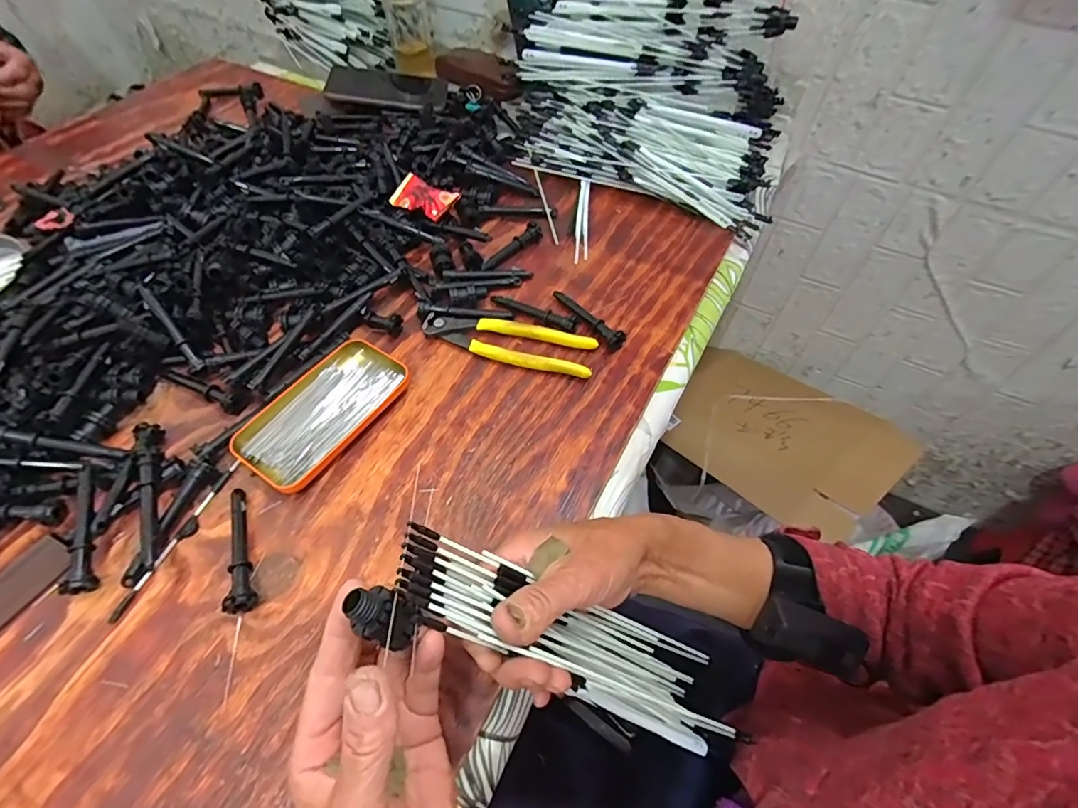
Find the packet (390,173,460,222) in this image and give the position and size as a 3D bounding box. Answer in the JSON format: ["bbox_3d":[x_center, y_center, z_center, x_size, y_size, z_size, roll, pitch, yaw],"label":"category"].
[{"bbox_3d":[-0.132,-0.235,0.566,0.071,0.020,0.043,22,79,23],"label":"packet"}]

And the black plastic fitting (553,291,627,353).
[{"bbox_3d":[0.047,-0.086,0.494,0.014,0.019,0.095,-34,61,-22],"label":"black plastic fitting"}]

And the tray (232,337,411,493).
[{"bbox_3d":[-0.182,0.006,0.424,0.075,0.021,0.140,27,59,18],"label":"tray"}]

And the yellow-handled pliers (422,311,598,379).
[{"bbox_3d":[-0.030,-0.059,0.474,0.163,0.017,0.046,12,56,8],"label":"yellow-handled pliers"}]

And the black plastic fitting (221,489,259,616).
[{"bbox_3d":[-0.218,0.103,0.358,0.019,0.018,0.095,-21,57,-14],"label":"black plastic fitting"}]

